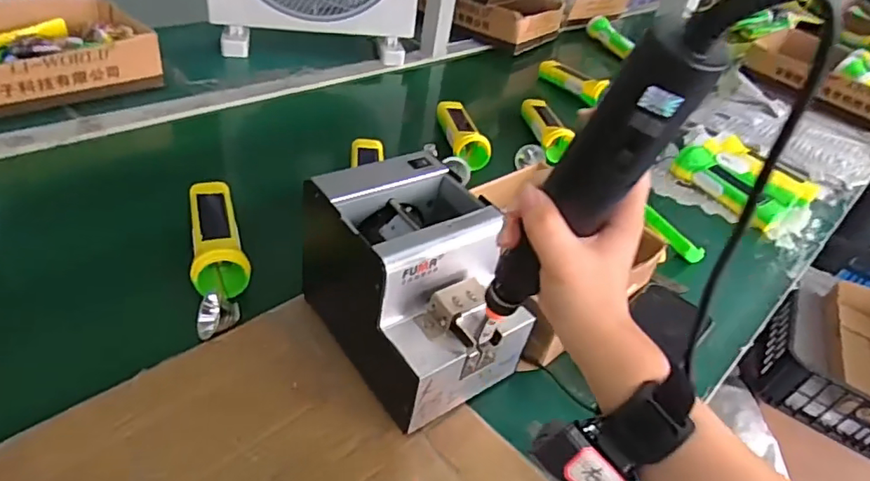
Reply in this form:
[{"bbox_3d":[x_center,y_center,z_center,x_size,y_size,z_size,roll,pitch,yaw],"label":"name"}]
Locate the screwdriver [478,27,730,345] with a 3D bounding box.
[{"bbox_3d":[0.073,-0.003,0.332,0.029,0.277,0.033,-11,62,-21],"label":"screwdriver"}]

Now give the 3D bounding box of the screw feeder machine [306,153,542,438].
[{"bbox_3d":[-0.016,0.040,0.481,0.129,0.147,0.177,-16,46,-31],"label":"screw feeder machine"}]

